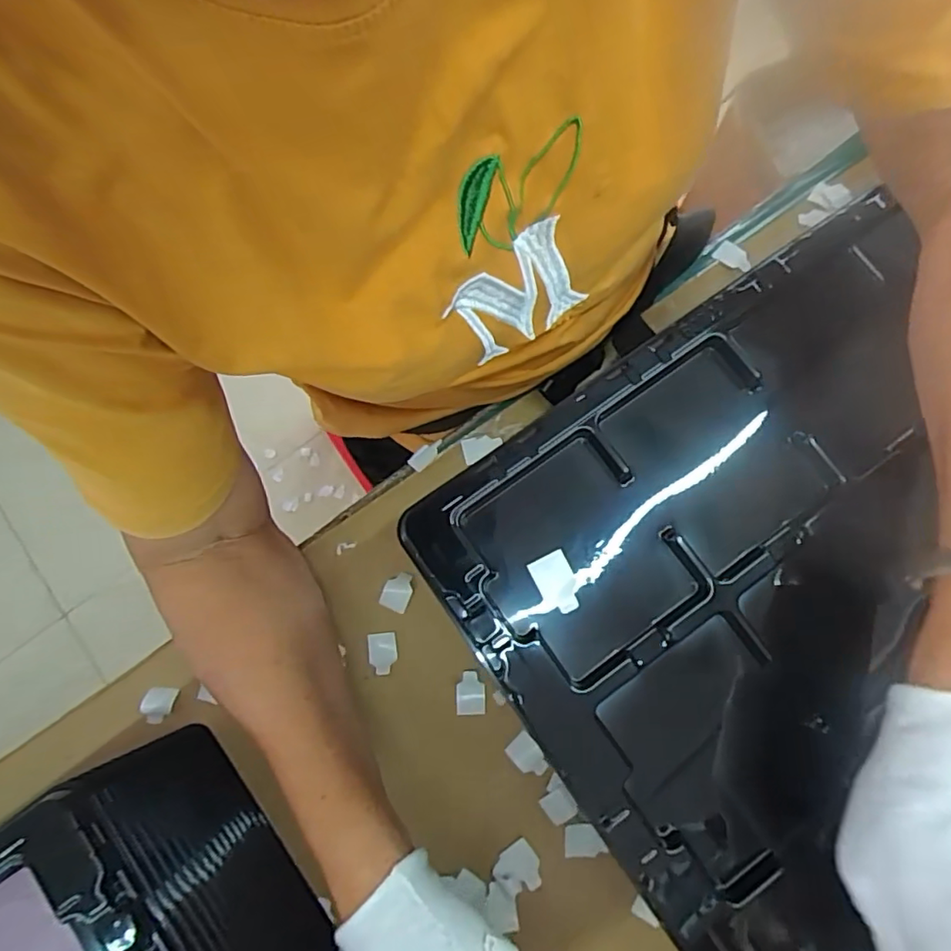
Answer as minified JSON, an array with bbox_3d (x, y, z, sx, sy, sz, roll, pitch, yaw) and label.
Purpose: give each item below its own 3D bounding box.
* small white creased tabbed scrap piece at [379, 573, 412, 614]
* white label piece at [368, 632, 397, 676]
[{"bbox_3d":[-0.050,0.074,0.379,0.017,0.007,0.024,20,80,5],"label":"small white creased tabbed scrap piece"},{"bbox_3d":[-0.059,0.112,0.371,0.017,0.004,0.025,-8,78,0],"label":"white label piece"}]

